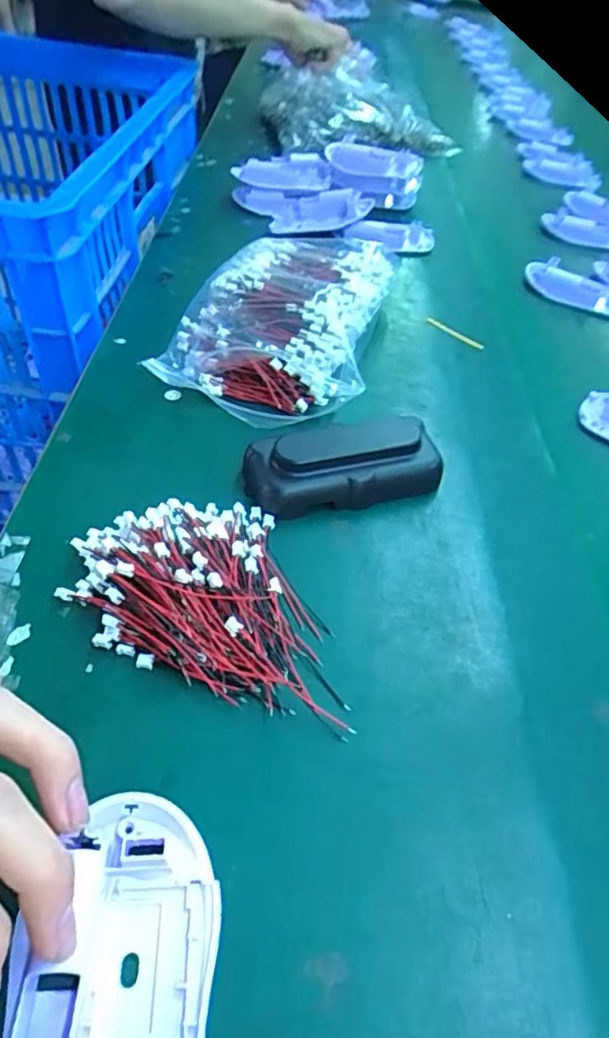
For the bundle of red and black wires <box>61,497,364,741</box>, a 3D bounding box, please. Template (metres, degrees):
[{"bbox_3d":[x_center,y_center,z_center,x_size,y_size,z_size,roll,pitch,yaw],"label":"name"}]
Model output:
[{"bbox_3d":[-0.038,0.031,0.275,0.139,0.014,0.095,19,49,11],"label":"bundle of red and black wires"}]

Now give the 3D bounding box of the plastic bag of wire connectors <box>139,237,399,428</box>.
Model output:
[{"bbox_3d":[-0.006,-0.144,0.416,0.134,0.045,0.190,20,49,12],"label":"plastic bag of wire connectors"}]

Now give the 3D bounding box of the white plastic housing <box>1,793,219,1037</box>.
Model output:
[{"bbox_3d":[-0.059,0.136,0.178,0.060,0.015,0.095,1,48,-5],"label":"white plastic housing"}]

